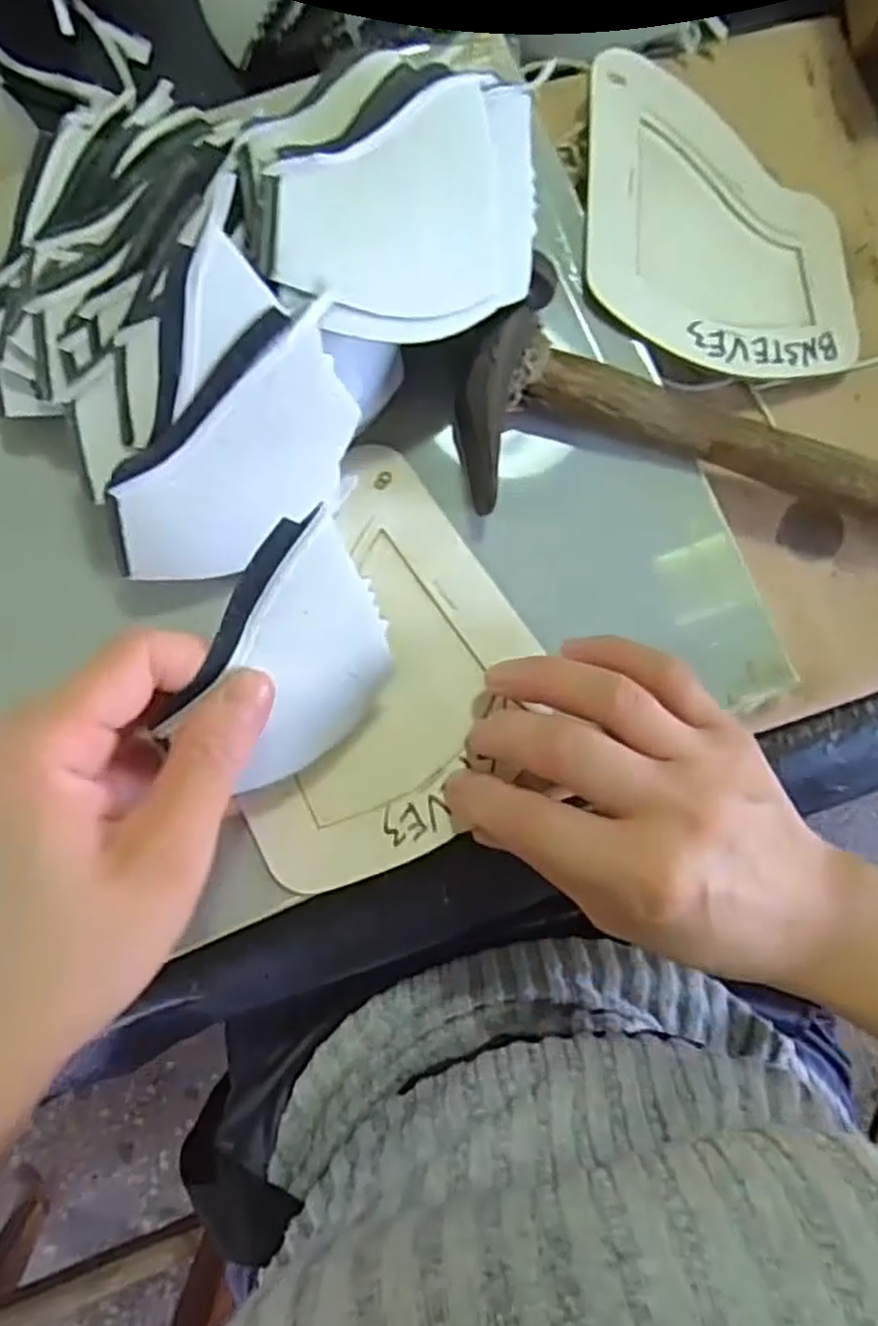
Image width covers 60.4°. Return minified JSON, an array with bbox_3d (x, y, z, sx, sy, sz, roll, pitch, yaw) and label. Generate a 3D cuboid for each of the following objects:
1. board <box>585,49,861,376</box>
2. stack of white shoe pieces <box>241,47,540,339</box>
[{"bbox_3d":[0.116,-0.179,0.309,0.117,0.004,0.123,5,80,-13],"label":"board"},{"bbox_3d":[-0.011,-0.145,0.240,0.106,0.020,0.077,-29,103,-23],"label":"stack of white shoe pieces"}]

